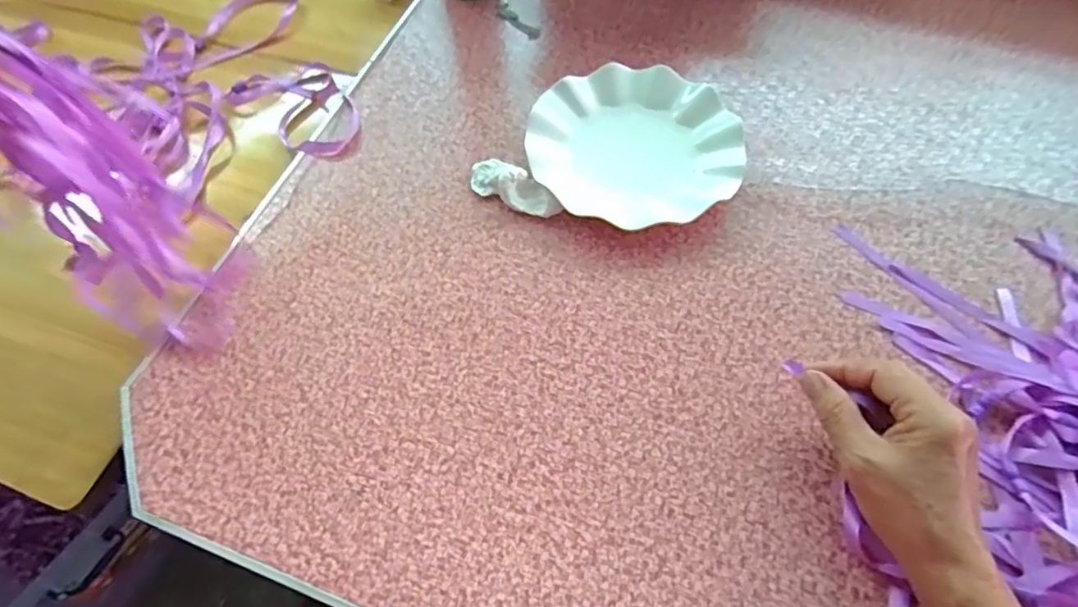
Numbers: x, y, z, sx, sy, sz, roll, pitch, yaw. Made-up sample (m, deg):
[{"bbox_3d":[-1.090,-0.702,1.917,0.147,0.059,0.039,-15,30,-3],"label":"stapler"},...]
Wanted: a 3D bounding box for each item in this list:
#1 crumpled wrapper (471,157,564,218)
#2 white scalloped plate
[{"bbox_3d":[-0.022,-0.099,0.486,0.088,0.023,0.030,32,66,18],"label":"crumpled wrapper"},{"bbox_3d":[0.085,-0.143,0.504,0.181,0.027,0.164,6,61,5],"label":"white scalloped plate"}]

